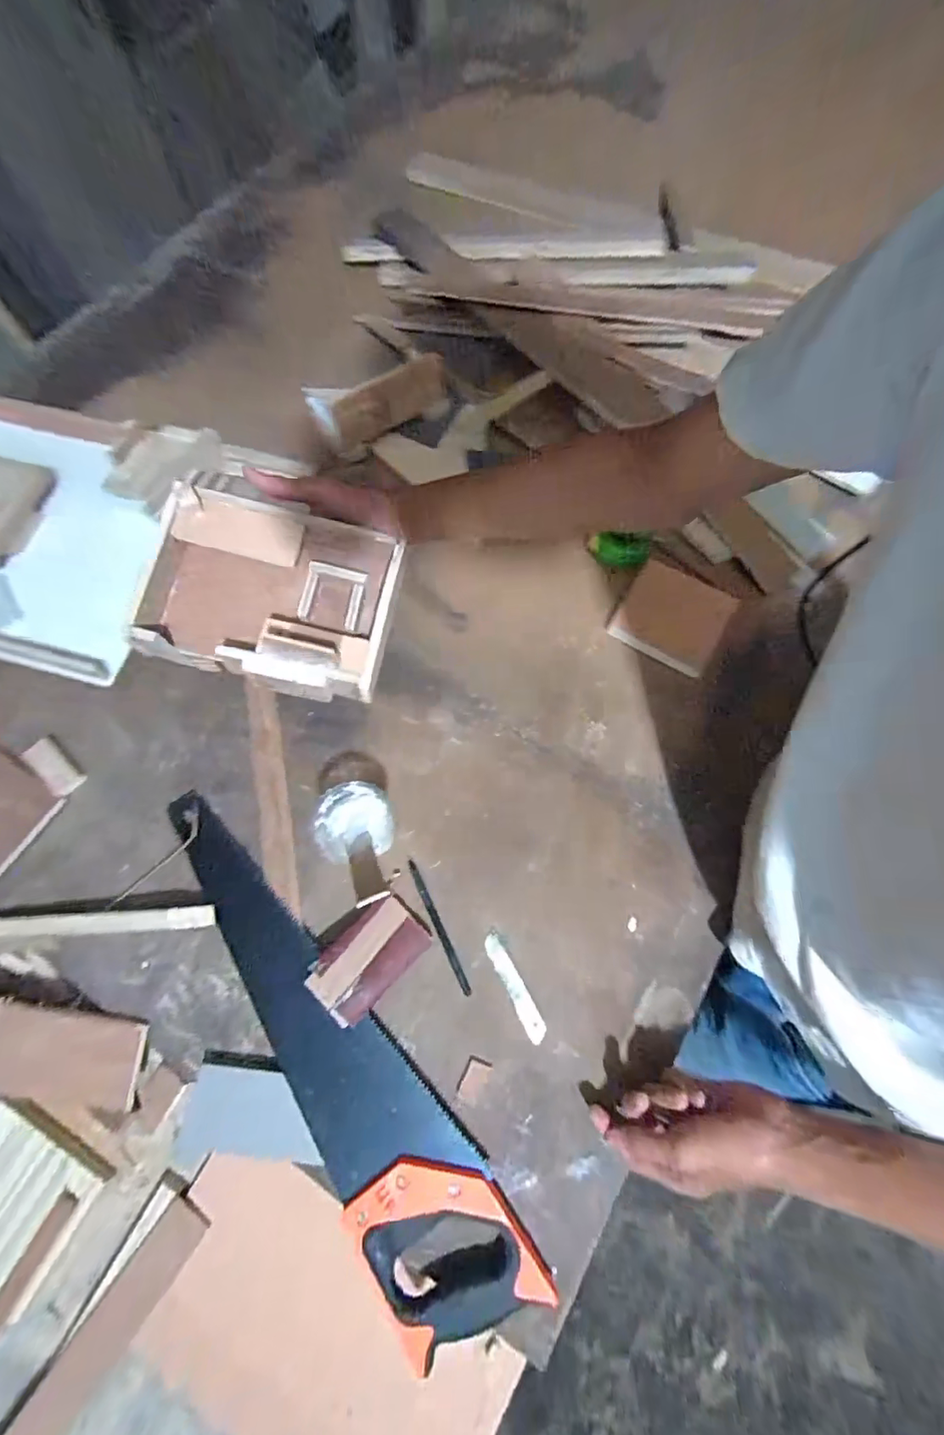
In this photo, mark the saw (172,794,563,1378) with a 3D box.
[{"bbox_3d":[-0.140,0.282,0.479,0.113,0.031,0.536,-36,74,-12],"label":"saw"}]

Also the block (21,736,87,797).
[{"bbox_3d":[-0.450,0.052,0.566,0.076,0.004,0.033,39,74,13],"label":"block"}]

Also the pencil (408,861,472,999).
[{"bbox_3d":[-0.033,0.205,0.519,0.009,0.006,0.135,-25,72,-9],"label":"pencil"}]

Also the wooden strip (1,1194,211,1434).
[{"bbox_3d":[-0.319,0.533,0.442,0.042,0.012,0.234,35,75,12],"label":"wooden strip"}]

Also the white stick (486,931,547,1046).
[{"bbox_3d":[0.040,0.258,0.505,0.019,0.010,0.098,-28,72,-10],"label":"white stick"}]

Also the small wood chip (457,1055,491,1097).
[{"bbox_3d":[0.002,0.325,0.475,0.021,0.007,0.032,28,72,9],"label":"small wood chip"}]

